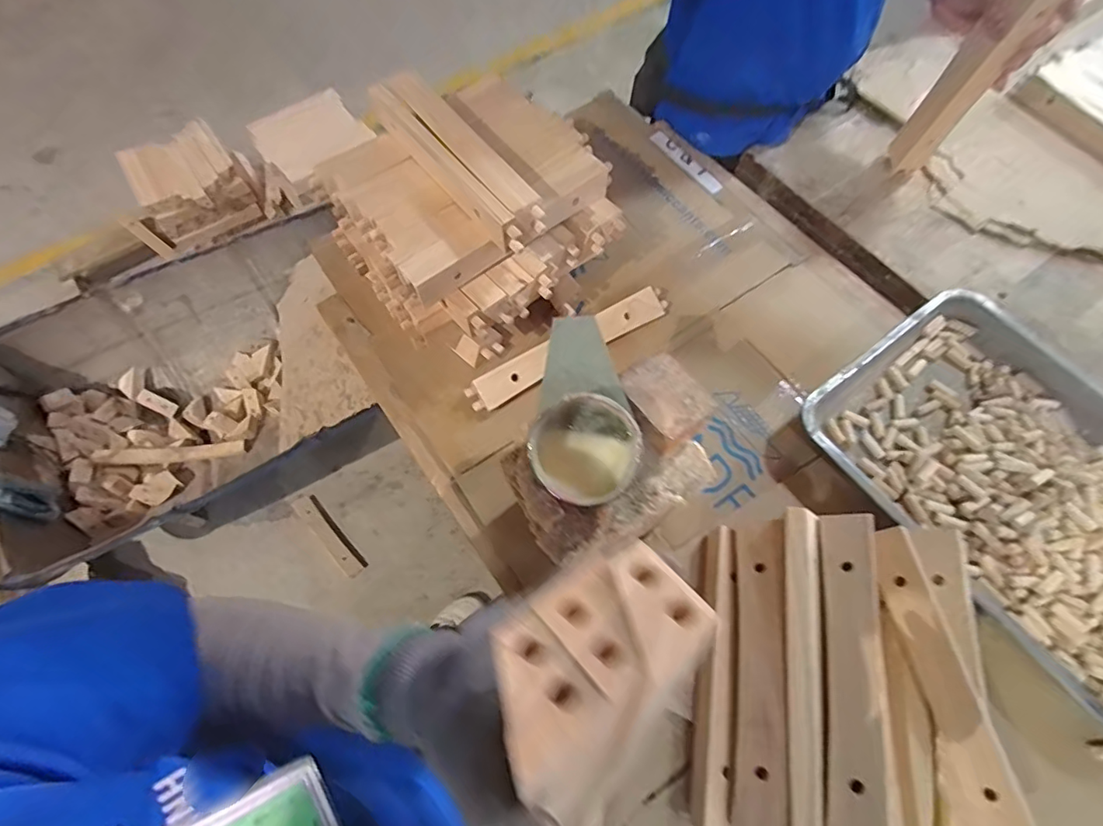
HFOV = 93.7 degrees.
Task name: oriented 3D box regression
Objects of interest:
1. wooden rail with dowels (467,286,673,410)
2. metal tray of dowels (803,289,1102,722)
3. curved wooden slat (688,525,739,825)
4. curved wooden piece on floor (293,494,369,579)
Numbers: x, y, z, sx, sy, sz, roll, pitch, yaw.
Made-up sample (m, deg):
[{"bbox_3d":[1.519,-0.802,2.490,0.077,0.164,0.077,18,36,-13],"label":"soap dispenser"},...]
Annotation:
[{"bbox_3d":[0.023,-0.081,0.629,0.275,0.034,0.044,-30,69,-11],"label":"wooden rail with dowels"},{"bbox_3d":[0.497,0.068,0.546,0.290,0.045,0.391,-36,70,-13],"label":"metal tray of dowels"},{"bbox_3d":[0.151,0.233,0.478,0.031,0.043,0.243,9,67,5],"label":"curved wooden slat"},{"bbox_3d":[-0.572,0.316,1.335,0.056,0.014,0.260,-41,72,-17],"label":"curved wooden piece on floor"}]

